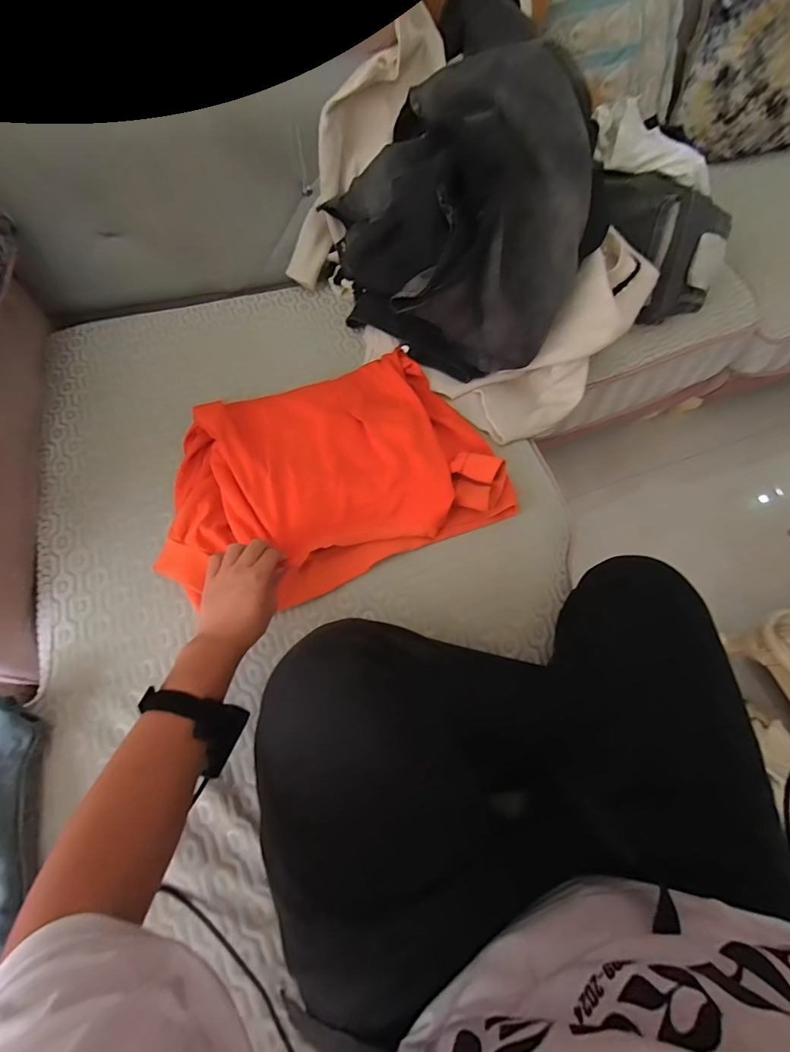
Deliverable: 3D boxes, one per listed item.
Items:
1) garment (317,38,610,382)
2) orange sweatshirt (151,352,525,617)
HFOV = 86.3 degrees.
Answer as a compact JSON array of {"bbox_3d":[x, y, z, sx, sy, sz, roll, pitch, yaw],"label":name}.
[{"bbox_3d":[0.095,-0.443,0.615,0.357,0.269,0.316,0,65,-1],"label":"garment"},{"bbox_3d":[-0.091,-0.078,0.604,0.451,0.045,0.308,-18,66,-10],"label":"orange sweatshirt"}]

